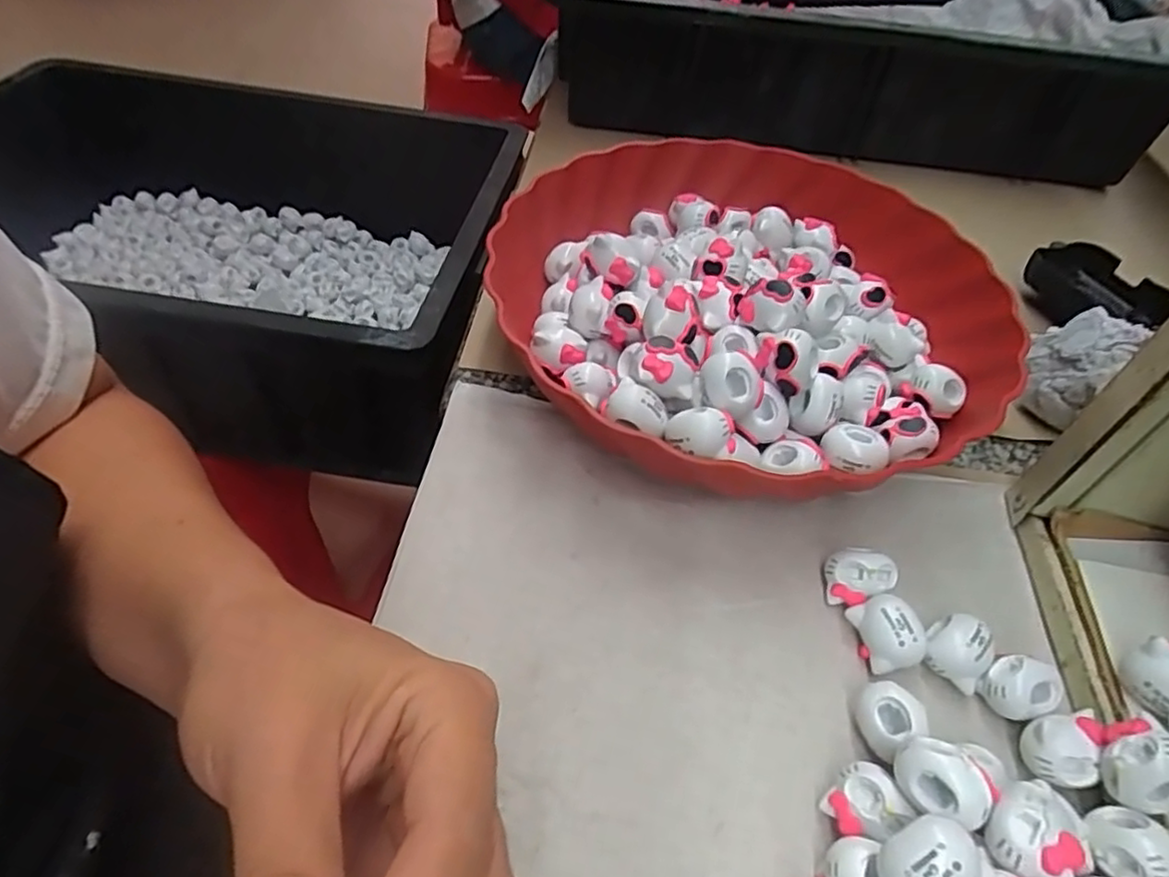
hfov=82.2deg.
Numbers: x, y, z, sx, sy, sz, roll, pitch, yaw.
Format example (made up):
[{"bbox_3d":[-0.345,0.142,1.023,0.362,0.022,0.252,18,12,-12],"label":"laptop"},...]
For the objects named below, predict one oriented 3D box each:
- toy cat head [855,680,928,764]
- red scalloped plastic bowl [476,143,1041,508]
[{"bbox_3d":[0.100,0.095,0.225,0.015,0.024,0.021,-15,53,-18],"label":"toy cat head"},{"bbox_3d":[0.078,-0.072,0.333,0.243,0.069,0.234,-18,54,-21],"label":"red scalloped plastic bowl"}]

